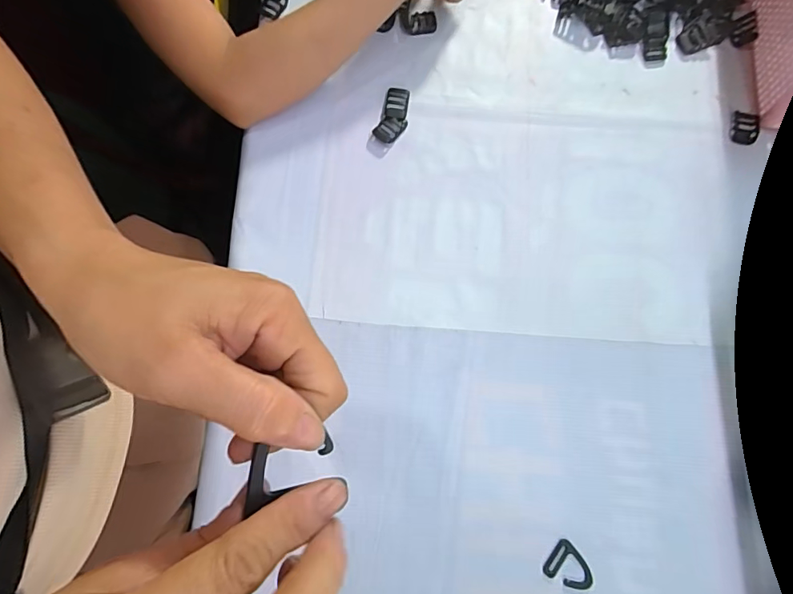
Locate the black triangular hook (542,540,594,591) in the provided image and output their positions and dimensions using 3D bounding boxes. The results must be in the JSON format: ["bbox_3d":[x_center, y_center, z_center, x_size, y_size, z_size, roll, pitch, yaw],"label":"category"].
[{"bbox_3d":[0.161,0.252,0.430,0.044,0.004,0.037,40,81,8],"label":"black triangular hook"}]

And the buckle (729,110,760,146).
[{"bbox_3d":[0.395,-0.191,0.526,0.030,0.006,0.035,15,79,2],"label":"buckle"}]

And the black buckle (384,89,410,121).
[{"bbox_3d":[0.001,-0.213,0.516,0.026,0.006,0.038,10,78,2],"label":"black buckle"}]

